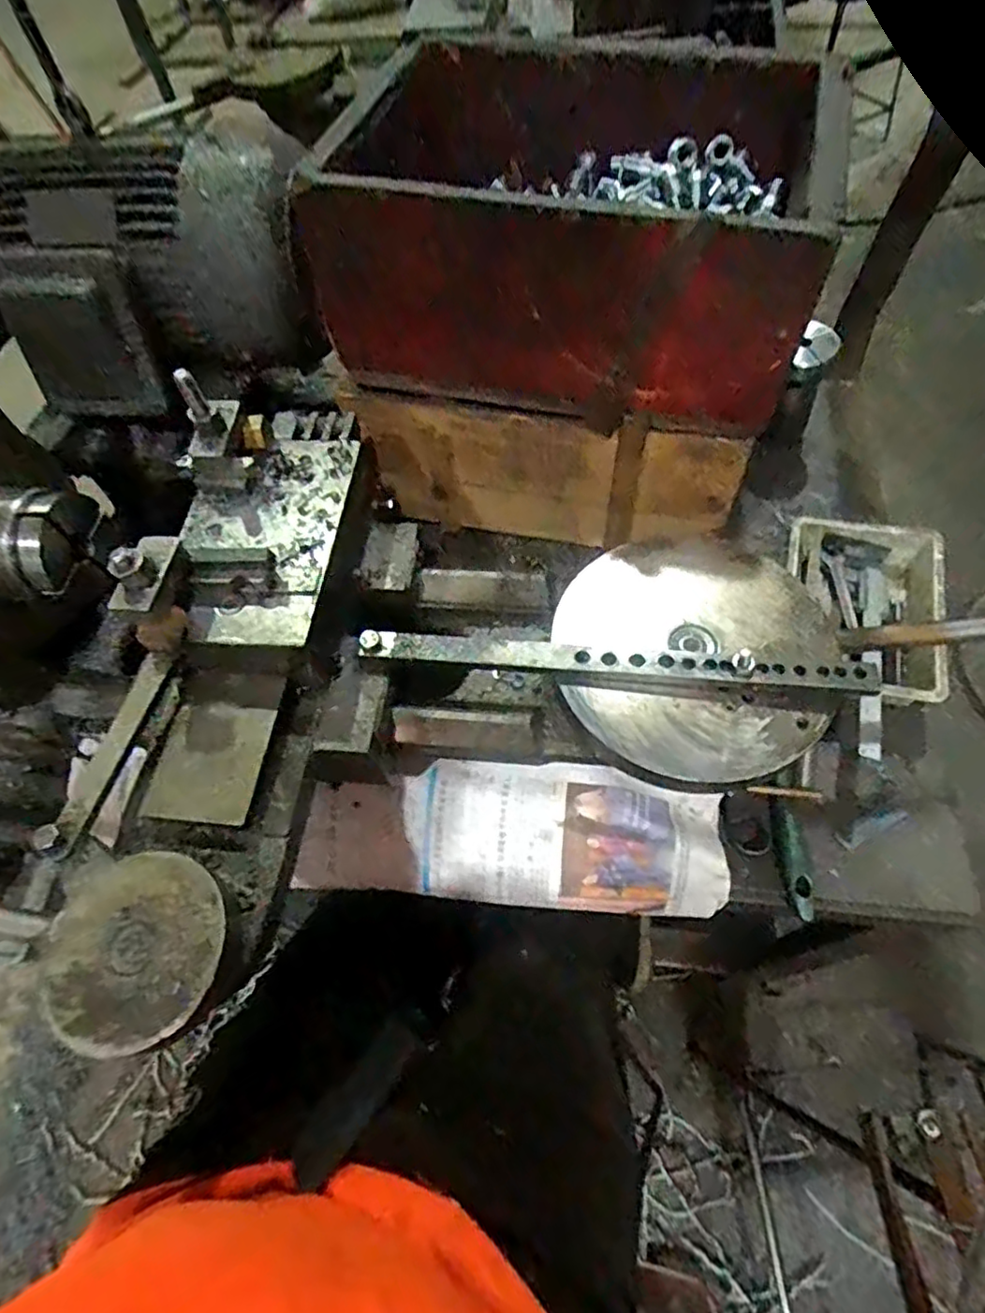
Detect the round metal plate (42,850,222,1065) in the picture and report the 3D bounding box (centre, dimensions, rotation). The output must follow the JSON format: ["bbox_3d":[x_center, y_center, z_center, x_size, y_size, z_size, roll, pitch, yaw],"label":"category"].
[{"bbox_3d":[-0.191,0.155,0.352,0.093,0.006,0.096,-2,60,3],"label":"round metal plate"}]

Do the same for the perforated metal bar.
[{"bbox_3d":[0.075,-0.001,0.436,0.324,0.020,0.026,4,60,7],"label":"perforated metal bar"}]

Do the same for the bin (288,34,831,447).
[{"bbox_3d":[0.063,-0.326,0.502,0.333,0.182,0.204,11,61,11],"label":"bin"}]

